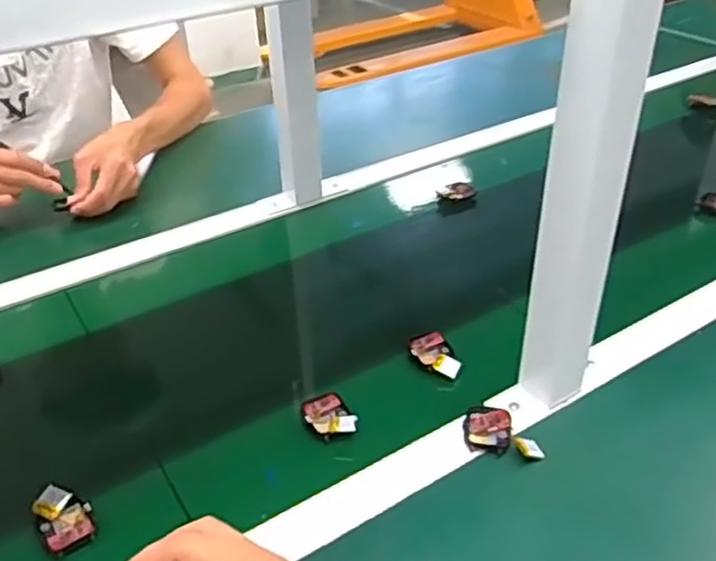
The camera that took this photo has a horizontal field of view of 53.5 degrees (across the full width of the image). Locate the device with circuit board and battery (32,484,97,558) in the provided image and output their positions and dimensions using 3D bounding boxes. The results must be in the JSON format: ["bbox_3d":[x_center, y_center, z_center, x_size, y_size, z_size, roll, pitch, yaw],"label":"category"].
[{"bbox_3d":[-0.218,0.178,0.530,0.034,0.022,0.052,-25,42,-29],"label":"device with circuit board and battery"}]

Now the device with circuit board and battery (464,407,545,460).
[{"bbox_3d":[0.119,0.125,0.586,0.061,0.016,0.045,5,36,8],"label":"device with circuit board and battery"}]

